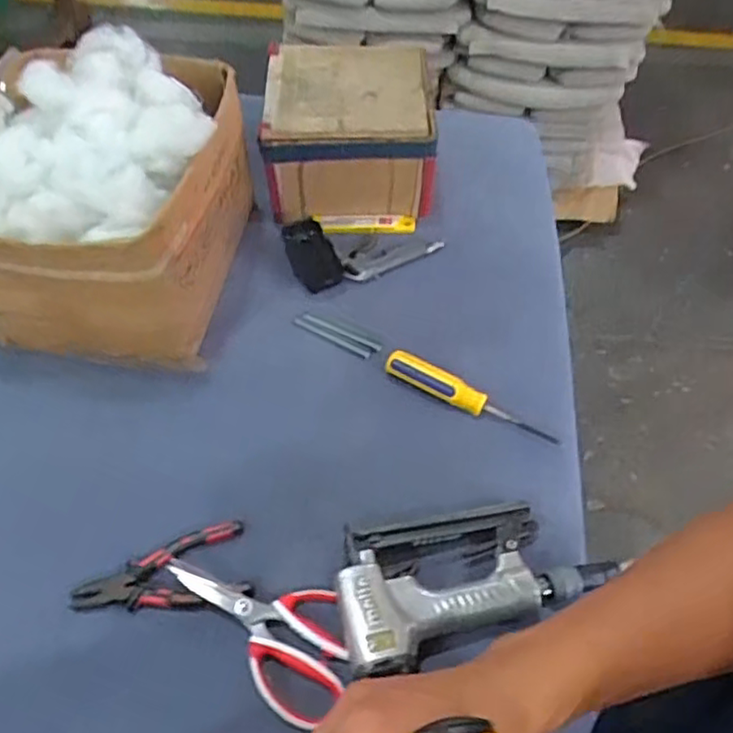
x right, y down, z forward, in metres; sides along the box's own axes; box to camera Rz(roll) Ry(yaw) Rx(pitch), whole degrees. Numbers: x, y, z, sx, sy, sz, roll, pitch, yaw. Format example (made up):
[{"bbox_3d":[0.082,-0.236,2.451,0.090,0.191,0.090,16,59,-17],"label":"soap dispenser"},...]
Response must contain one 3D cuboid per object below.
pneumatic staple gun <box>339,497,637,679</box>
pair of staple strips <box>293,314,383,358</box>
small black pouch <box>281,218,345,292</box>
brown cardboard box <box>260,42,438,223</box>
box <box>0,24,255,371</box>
[{"bbox_3d":[0.100,0.181,0.569,0.248,0.049,0.124,-10,54,-7],"label":"pneumatic staple gun"},{"bbox_3d":[-0.034,-0.038,0.756,0.107,0.004,0.021,26,60,20],"label":"pair of staple strips"},{"bbox_3d":[-0.070,-0.145,0.825,0.056,0.013,0.128,-18,56,-9],"label":"small black pouch"},{"bbox_3d":[-0.026,-0.313,0.870,0.213,0.136,0.238,-4,53,-4],"label":"brown cardboard box"},{"bbox_3d":[-0.292,-0.187,0.726,0.268,0.232,0.303,6,54,5],"label":"box"}]

